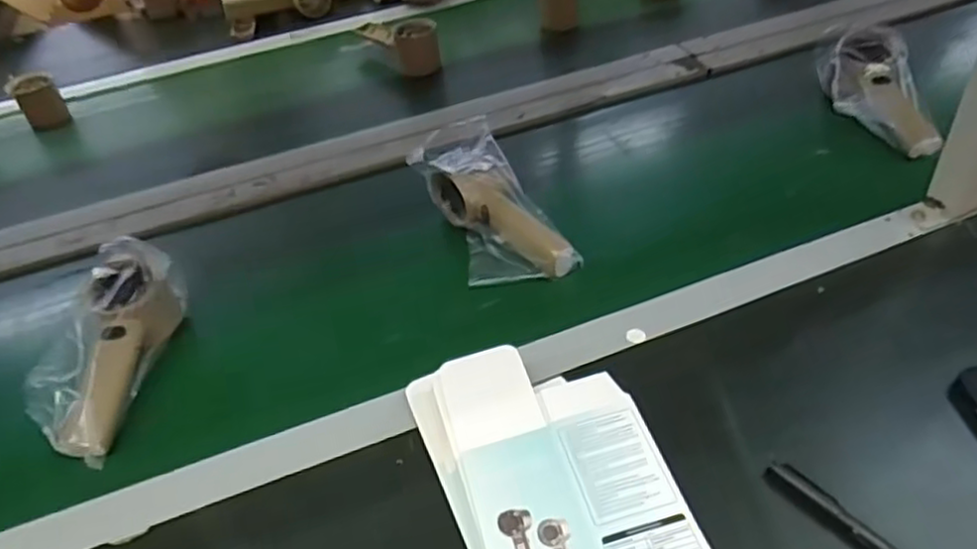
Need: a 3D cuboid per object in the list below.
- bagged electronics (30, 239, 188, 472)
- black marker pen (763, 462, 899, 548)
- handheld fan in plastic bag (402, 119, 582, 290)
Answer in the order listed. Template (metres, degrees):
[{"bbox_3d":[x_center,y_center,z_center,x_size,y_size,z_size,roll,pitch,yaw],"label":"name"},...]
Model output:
[{"bbox_3d":[-0.305,0.063,0.550,0.074,0.066,0.172,1,58,9],"label":"bagged electronics"},{"bbox_3d":[0.227,0.160,0.398,0.014,0.012,0.146,-31,49,-22],"label":"black marker pen"},{"bbox_3d":[0.001,-0.063,0.640,0.091,0.056,0.195,-26,64,-19],"label":"handheld fan in plastic bag"}]

